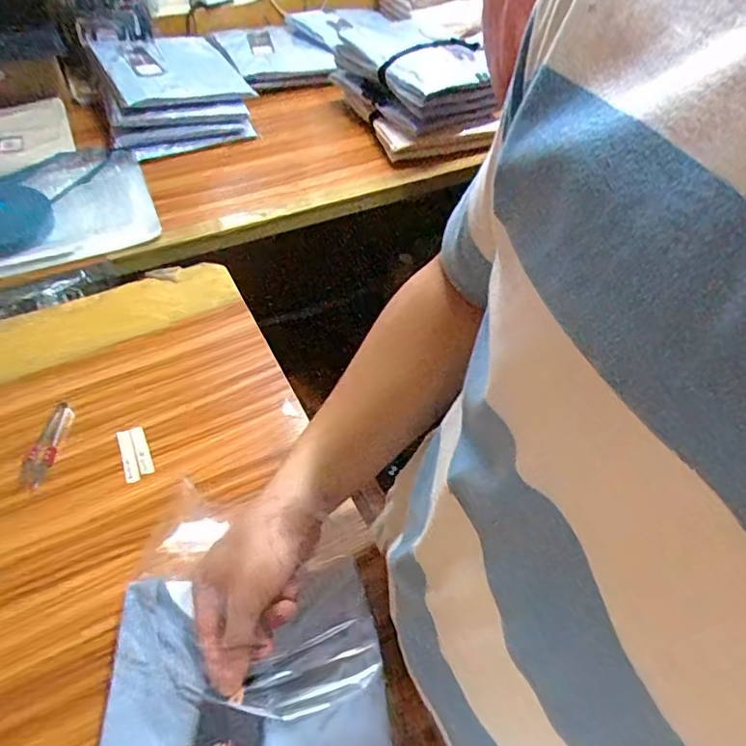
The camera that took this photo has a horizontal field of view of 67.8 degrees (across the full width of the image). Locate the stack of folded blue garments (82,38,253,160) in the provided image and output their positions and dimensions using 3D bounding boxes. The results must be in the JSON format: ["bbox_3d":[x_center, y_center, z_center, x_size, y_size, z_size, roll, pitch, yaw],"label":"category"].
[{"bbox_3d":[-0.357,-0.506,1.000,0.244,0.130,0.269,-20,54,-19],"label":"stack of folded blue garments"}]

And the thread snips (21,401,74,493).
[{"bbox_3d":[-0.338,0.073,0.577,0.030,0.008,0.099,1,50,-3],"label":"thread snips"}]

